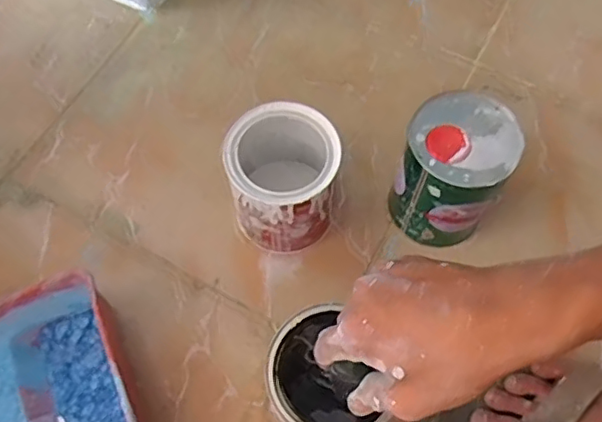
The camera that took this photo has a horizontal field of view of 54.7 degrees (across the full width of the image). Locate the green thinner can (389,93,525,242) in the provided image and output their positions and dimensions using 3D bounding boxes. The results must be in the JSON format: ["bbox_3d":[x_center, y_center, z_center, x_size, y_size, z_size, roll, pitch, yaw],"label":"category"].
[{"bbox_3d":[0.144,-0.034,0.567,0.093,0.134,0.097,0,65,1],"label":"green thinner can"}]

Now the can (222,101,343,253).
[{"bbox_3d":[-0.015,-0.030,0.571,0.099,0.127,0.110,10,65,6],"label":"can"}]

